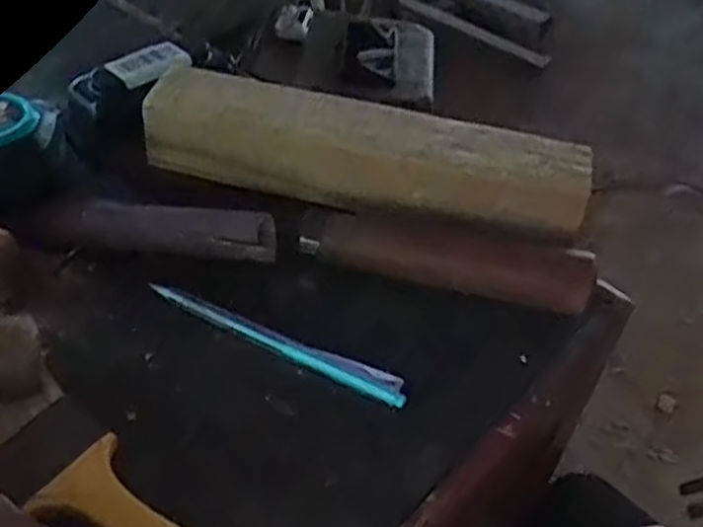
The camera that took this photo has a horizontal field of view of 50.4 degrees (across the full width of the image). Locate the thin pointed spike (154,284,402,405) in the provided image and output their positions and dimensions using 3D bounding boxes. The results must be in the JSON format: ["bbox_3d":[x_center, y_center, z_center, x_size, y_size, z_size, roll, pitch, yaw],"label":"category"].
[{"bbox_3d":[-0.035,0.037,0.353,0.131,0.007,0.012,22,47,15],"label":"thin pointed spike"}]

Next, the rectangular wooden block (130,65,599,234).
[{"bbox_3d":[0.007,-0.059,0.425,0.245,0.050,0.065,15,45,9],"label":"rectangular wooden block"}]

